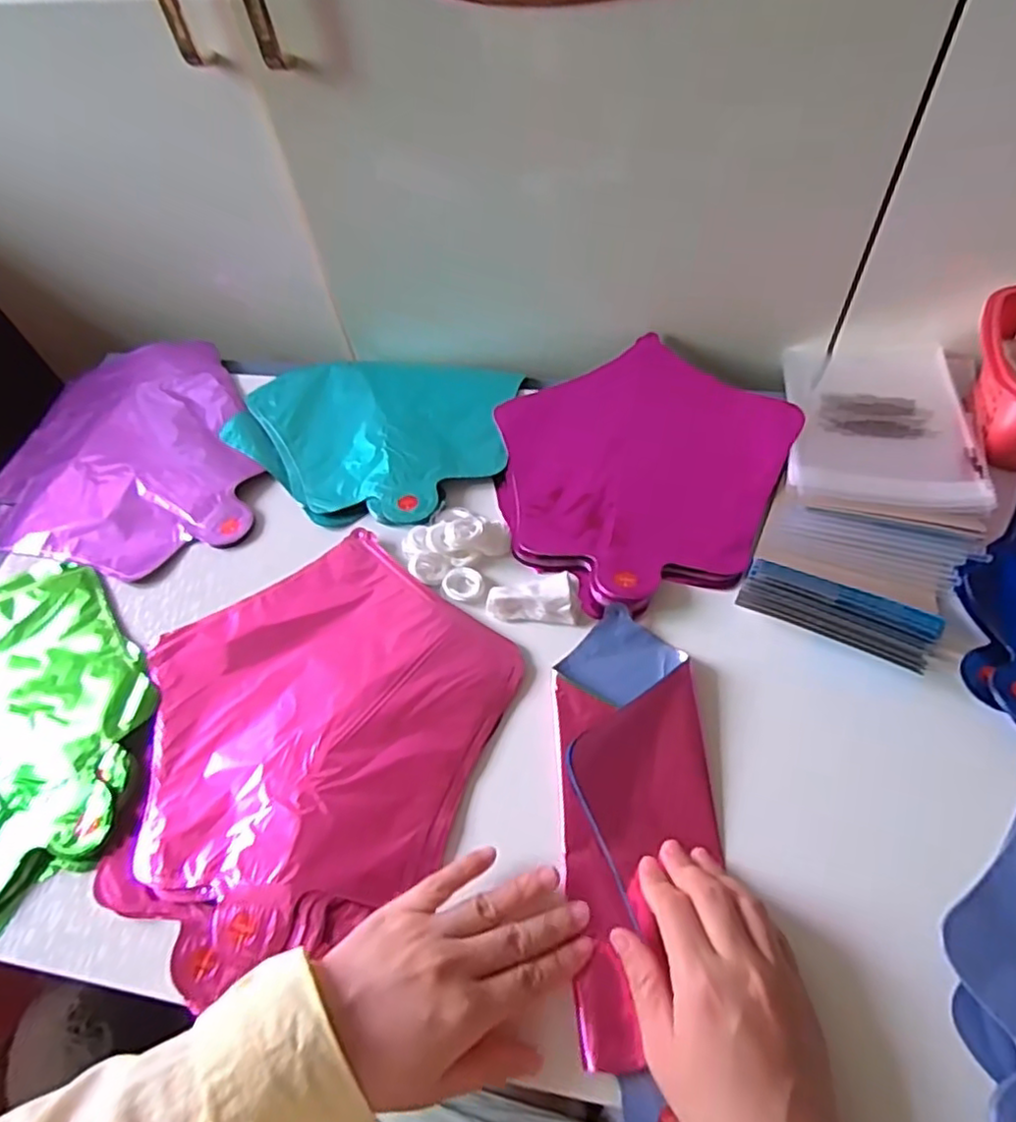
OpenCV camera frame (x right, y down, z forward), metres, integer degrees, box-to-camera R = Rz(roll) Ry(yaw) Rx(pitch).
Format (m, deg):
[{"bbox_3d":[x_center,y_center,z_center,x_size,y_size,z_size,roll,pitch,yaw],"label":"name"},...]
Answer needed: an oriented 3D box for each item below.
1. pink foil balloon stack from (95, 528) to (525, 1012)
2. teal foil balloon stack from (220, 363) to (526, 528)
[{"bbox_3d":[-0.131,0.105,0.408,0.225,0.009,0.249,33,64,24],"label":"pink foil balloon stack"},{"bbox_3d":[-0.123,-0.111,0.558,0.245,0.017,0.183,5,56,9],"label":"teal foil balloon stack"}]

